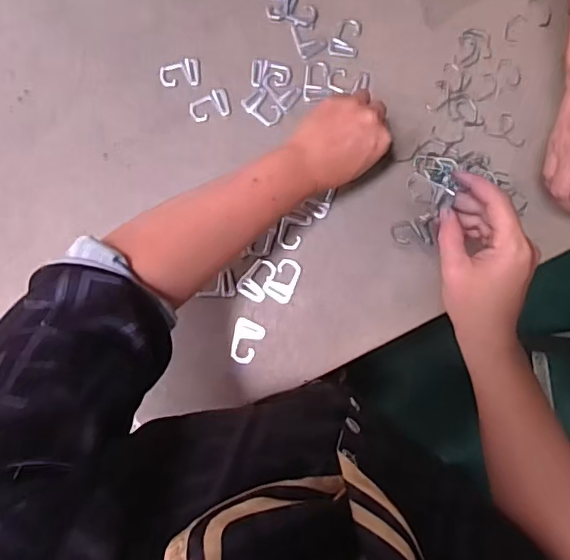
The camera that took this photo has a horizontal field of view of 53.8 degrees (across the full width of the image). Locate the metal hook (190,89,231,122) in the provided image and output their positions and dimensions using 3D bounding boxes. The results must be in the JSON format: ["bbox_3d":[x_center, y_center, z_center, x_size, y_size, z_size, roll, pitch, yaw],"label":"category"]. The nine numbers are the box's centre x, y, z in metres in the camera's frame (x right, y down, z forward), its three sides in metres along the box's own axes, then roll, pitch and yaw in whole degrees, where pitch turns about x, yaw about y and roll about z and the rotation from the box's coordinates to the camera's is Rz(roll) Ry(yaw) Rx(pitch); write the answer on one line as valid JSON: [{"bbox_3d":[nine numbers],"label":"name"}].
[{"bbox_3d":[-0.079,-0.183,0.591,0.043,0.004,0.027,-22,82,1],"label":"metal hook"}]

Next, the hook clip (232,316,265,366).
[{"bbox_3d":[-0.041,0.062,0.568,0.030,0.007,0.044,24,85,7],"label":"hook clip"}]

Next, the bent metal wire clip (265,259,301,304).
[{"bbox_3d":[-0.001,0.001,0.575,0.027,0.004,0.044,25,85,7],"label":"bent metal wire clip"}]

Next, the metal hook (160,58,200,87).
[{"bbox_3d":[-0.112,-0.221,0.598,0.042,0.004,0.029,0,83,5],"label":"metal hook"}]

